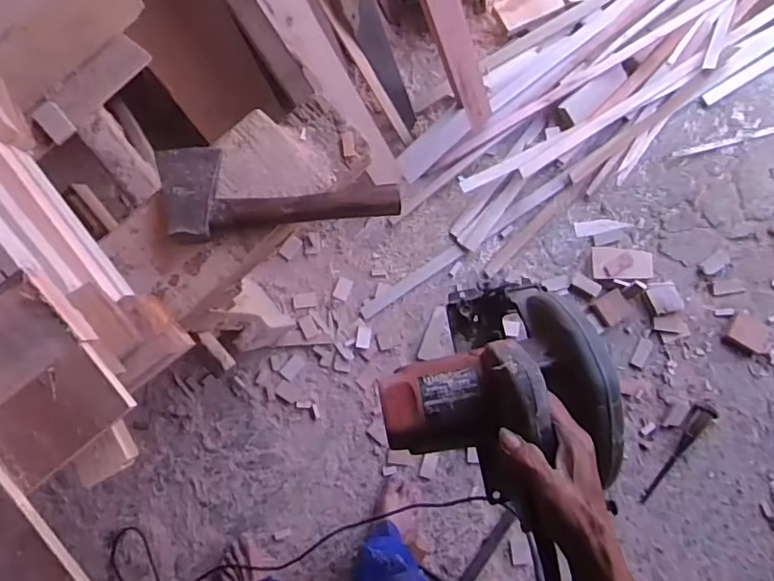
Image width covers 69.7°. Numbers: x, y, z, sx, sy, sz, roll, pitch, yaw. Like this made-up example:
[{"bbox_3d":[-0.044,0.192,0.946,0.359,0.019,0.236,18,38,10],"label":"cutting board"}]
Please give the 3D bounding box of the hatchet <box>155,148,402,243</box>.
[{"bbox_3d":[-0.129,-0.129,0.664,0.276,0.025,0.110,-7,82,-1],"label":"hatchet"}]

